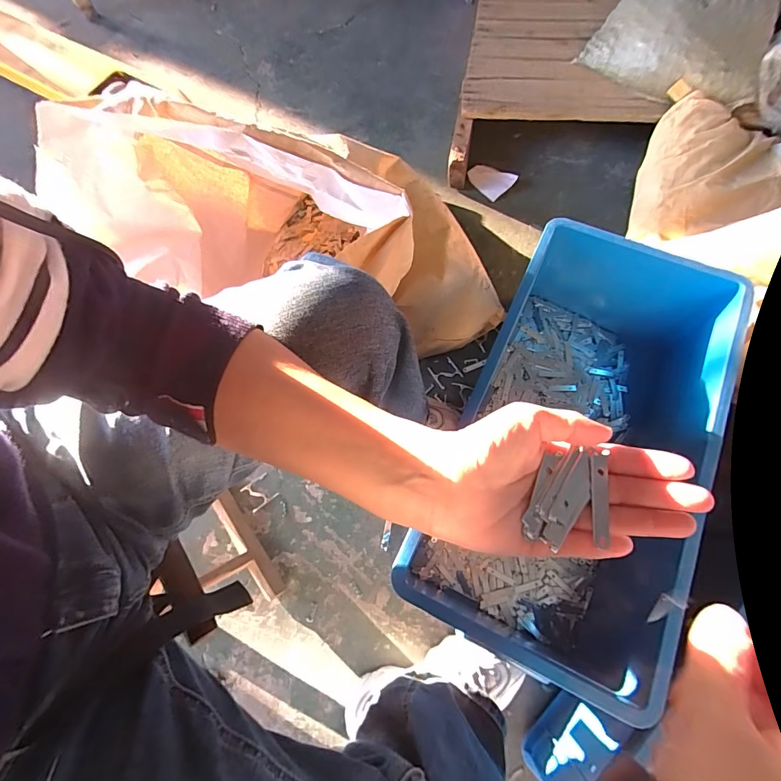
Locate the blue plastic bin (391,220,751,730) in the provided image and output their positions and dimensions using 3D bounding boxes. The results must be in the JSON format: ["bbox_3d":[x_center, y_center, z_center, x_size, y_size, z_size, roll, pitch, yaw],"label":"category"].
[{"bbox_3d":[0.282,0.075,0.624,0.329,0.217,0.605,24,72,12],"label":"blue plastic bin"}]

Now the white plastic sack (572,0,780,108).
[{"bbox_3d":[0.641,-0.761,0.901,0.267,0.142,0.359,-41,72,-12],"label":"white plastic sack"}]

